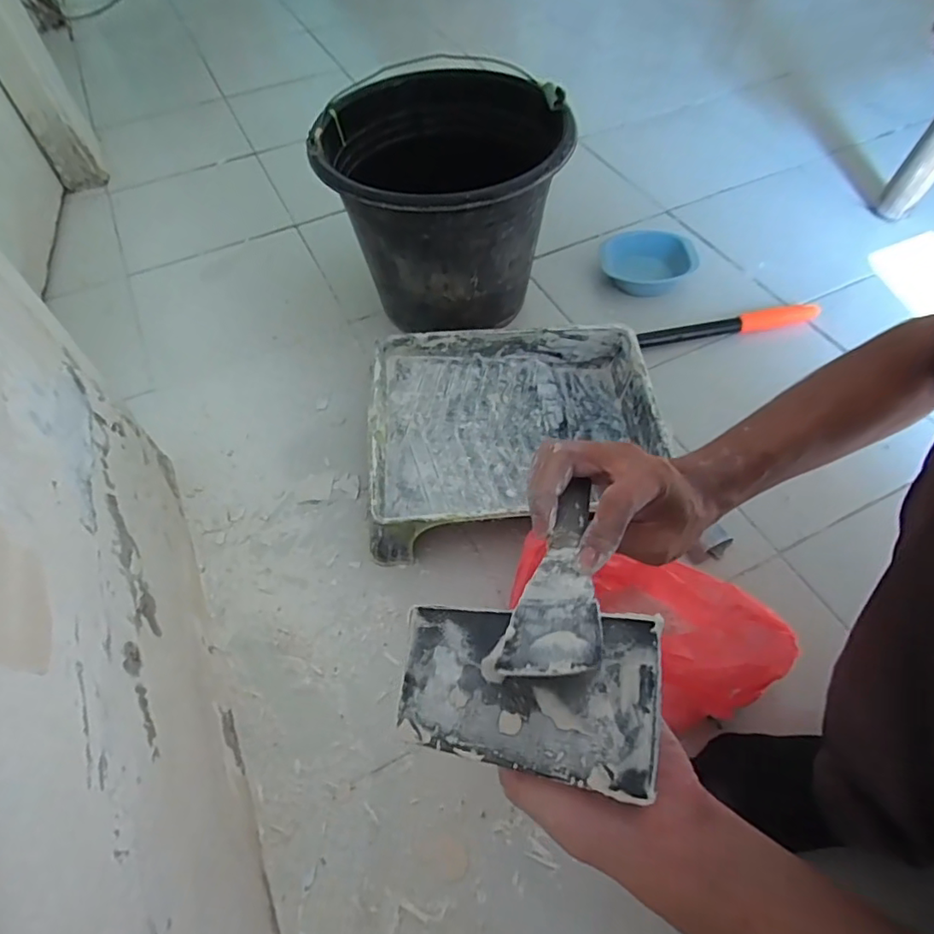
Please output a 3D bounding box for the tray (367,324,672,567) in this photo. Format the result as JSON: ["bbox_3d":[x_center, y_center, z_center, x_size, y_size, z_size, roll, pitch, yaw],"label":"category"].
[{"bbox_3d":[0.057,-0.043,0.708,0.339,0.084,0.279,-7,56,-3],"label":"tray"}]

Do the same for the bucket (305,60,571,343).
[{"bbox_3d":[-0.028,-0.362,0.799,0.305,0.234,0.330,-1,56,1],"label":"bucket"}]

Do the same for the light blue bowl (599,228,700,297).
[{"bbox_3d":[0.286,-0.318,0.910,0.148,0.060,0.123,6,57,6],"label":"light blue bowl"}]

